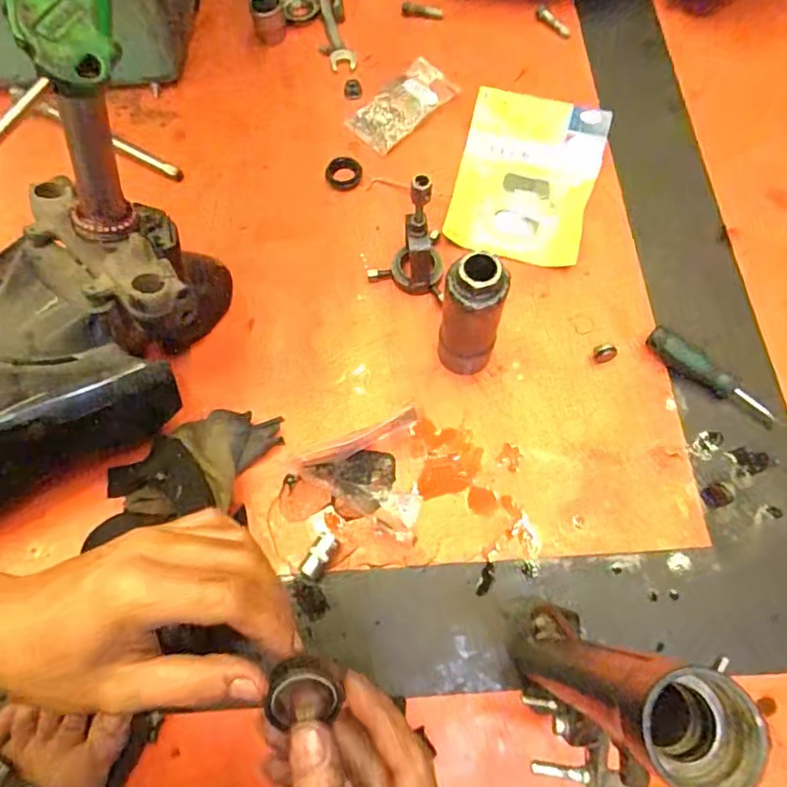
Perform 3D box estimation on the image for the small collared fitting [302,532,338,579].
[{"bbox_3d":[-0.063,0.141,0.495,0.016,0.016,0.040,27,72,11],"label":"small collared fitting"}]

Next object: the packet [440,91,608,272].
[{"bbox_3d":[0.147,-0.238,0.624,0.144,0.026,0.194,14,70,7],"label":"packet"}]

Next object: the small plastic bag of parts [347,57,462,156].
[{"bbox_3d":[0.016,-0.345,0.669,0.068,0.013,0.144,42,76,15],"label":"small plastic bag of parts"}]

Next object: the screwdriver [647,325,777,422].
[{"bbox_3d":[0.296,-0.017,0.535,0.126,0.020,0.022,41,76,15],"label":"screwdriver"}]

